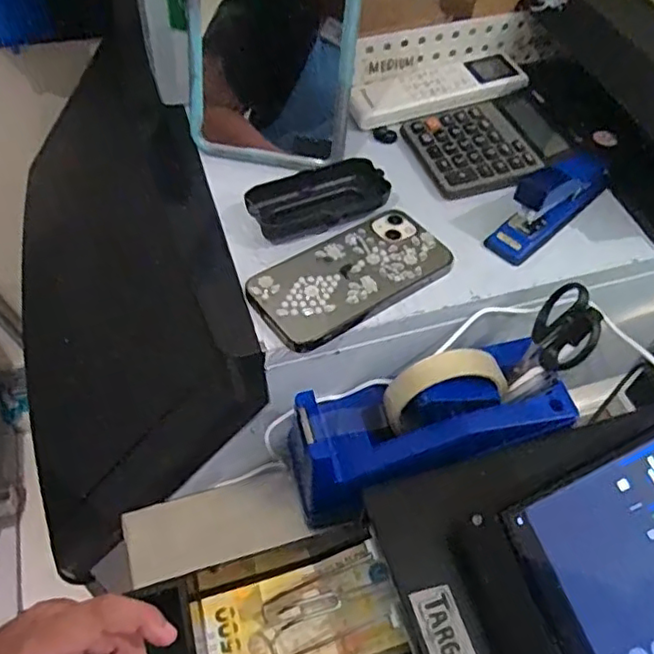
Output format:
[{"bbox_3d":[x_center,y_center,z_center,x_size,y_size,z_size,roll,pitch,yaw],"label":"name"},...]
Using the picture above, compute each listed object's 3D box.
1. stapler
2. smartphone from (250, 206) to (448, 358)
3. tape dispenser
[{"bbox_3d":[0.175,-0.099,0.505,0.120,0.033,0.041,-38,63,-26],"label":"stapler"},{"bbox_3d":[0.017,-0.039,0.463,0.143,0.009,0.074,-30,60,-22],"label":"smartphone"},{"bbox_3d":[0.068,0.058,0.452,0.199,0.060,0.084,-20,55,-1],"label":"tape dispenser"}]

